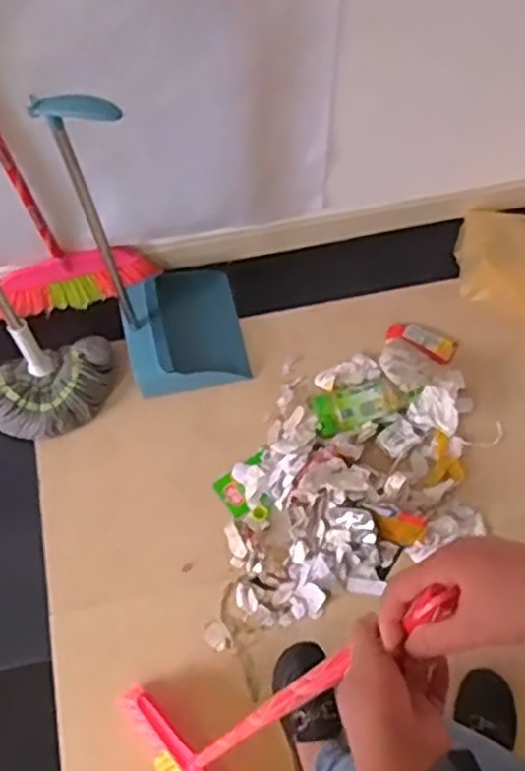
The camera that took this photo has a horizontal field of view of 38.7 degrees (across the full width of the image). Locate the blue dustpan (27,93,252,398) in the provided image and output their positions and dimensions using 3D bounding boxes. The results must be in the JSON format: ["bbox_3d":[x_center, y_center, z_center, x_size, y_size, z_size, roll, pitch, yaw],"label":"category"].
[{"bbox_3d":[-0.163,-0.232,1.251,0.242,0.683,0.271,-14,70,-6],"label":"blue dustpan"}]

